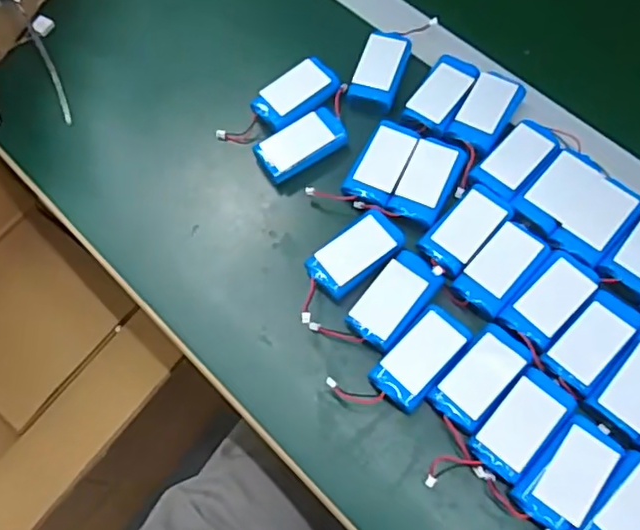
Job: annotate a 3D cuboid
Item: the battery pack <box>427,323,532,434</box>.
[{"bbox_3d":[0.104,0.072,0.390,0.036,0.016,0.067,39,73,17],"label":"battery pack"}]

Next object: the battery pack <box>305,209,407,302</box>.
[{"bbox_3d":[0.026,-0.009,0.430,0.068,0.016,0.038,-37,71,-14],"label":"battery pack"}]

